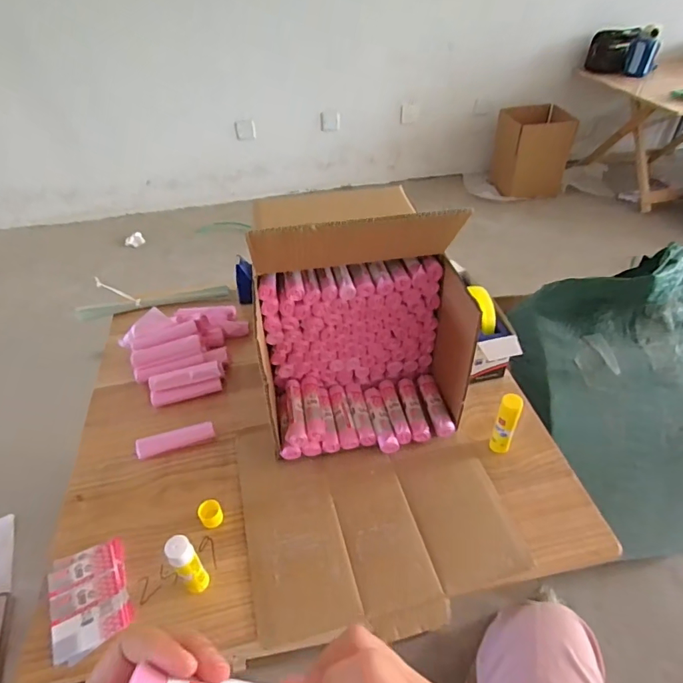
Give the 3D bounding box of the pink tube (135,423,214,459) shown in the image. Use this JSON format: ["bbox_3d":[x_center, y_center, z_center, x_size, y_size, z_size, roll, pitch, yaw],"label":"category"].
[{"bbox_3d":[-0.272,0.160,0.766,0.122,0.019,0.026,-16,44,-14],"label":"pink tube"}]

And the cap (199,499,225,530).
[{"bbox_3d":[-0.187,0.246,0.665,0.031,0.023,0.032,-2,42,1],"label":"cap"}]

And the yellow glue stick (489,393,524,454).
[{"bbox_3d":[0.249,0.127,0.708,0.031,0.110,0.031,15,45,19],"label":"yellow glue stick"}]

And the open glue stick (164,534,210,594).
[{"bbox_3d":[-0.190,0.279,0.580,0.030,0.100,0.032,-2,42,1],"label":"open glue stick"}]

